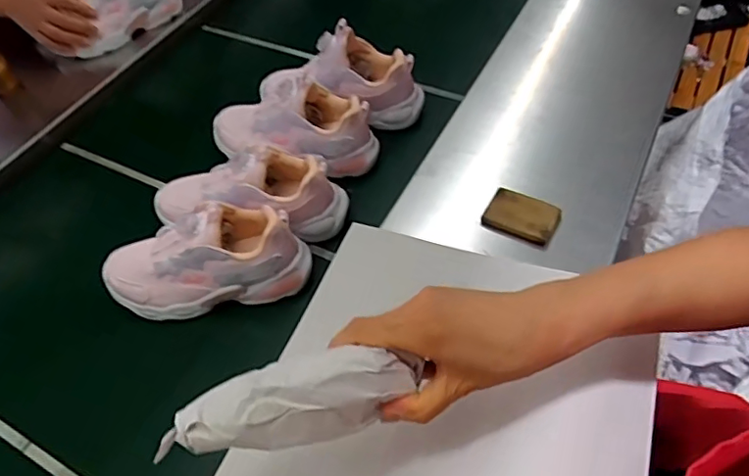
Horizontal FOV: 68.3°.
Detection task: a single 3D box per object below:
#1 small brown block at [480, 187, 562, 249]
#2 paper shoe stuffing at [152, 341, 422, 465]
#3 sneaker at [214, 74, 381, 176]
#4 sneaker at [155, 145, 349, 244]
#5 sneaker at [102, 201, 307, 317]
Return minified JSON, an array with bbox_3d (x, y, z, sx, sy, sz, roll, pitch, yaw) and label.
[{"bbox_3d":[0.159,-0.025,0.595,0.074,0.013,0.051,23,57,21],"label":"small brown block"},{"bbox_3d":[-0.049,0.098,0.330,0.156,0.032,0.047,-13,52,-6],"label":"paper shoe stuffing"},{"bbox_3d":[-0.104,-0.143,0.687,0.214,0.103,0.075,9,53,12],"label":"sneaker"},{"bbox_3d":[-0.146,-0.048,0.621,0.218,0.091,0.099,3,52,7],"label":"sneaker"},{"bbox_3d":[-0.182,0.018,0.575,0.217,0.096,0.081,-9,52,-2],"label":"sneaker"}]

